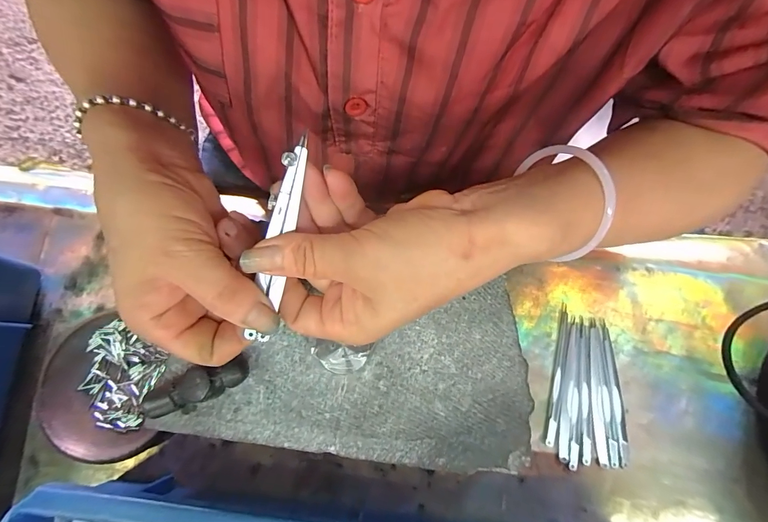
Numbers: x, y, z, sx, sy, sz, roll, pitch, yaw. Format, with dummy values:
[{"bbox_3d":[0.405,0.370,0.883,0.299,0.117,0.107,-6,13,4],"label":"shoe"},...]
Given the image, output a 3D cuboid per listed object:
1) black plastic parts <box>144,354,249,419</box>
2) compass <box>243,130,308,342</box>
[{"bbox_3d":[-0.118,0.081,0.230,0.066,0.022,0.021,-25,76,-5],"label":"black plastic parts"},{"bbox_3d":[-0.054,-0.009,0.182,0.013,0.006,0.107,16,103,6],"label":"compass"}]

